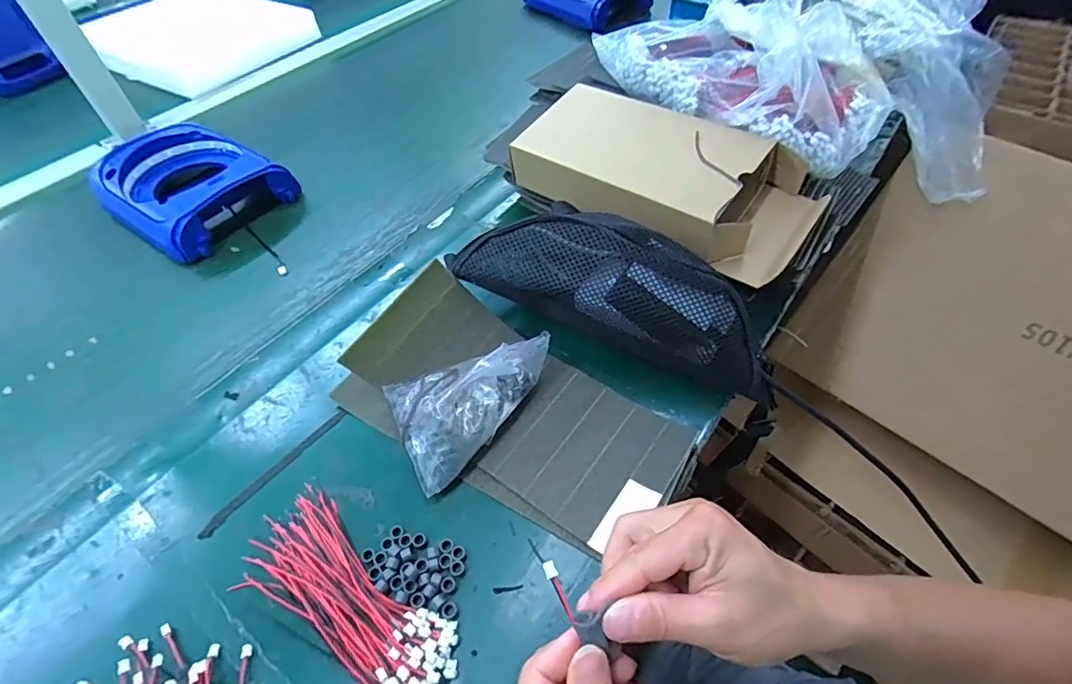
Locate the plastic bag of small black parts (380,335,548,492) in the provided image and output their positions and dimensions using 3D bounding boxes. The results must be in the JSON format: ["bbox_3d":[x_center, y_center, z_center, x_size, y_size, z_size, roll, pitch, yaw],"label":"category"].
[{"bbox_3d":[-0.049,0.041,0.427,0.139,0.065,0.105,-25,53,-14],"label":"plastic bag of small black parts"}]

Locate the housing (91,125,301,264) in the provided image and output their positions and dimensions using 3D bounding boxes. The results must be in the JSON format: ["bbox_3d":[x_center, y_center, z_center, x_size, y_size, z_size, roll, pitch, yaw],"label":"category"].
[{"bbox_3d":[-0.435,-0.197,0.653,0.198,0.072,0.173,26,58,24],"label":"housing"}]

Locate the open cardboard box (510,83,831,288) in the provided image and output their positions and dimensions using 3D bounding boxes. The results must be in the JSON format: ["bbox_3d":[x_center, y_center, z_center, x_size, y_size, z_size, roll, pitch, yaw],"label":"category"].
[{"bbox_3d":[0.127,-0.168,0.526,0.302,0.074,0.137,28,57,22],"label":"open cardboard box"}]

